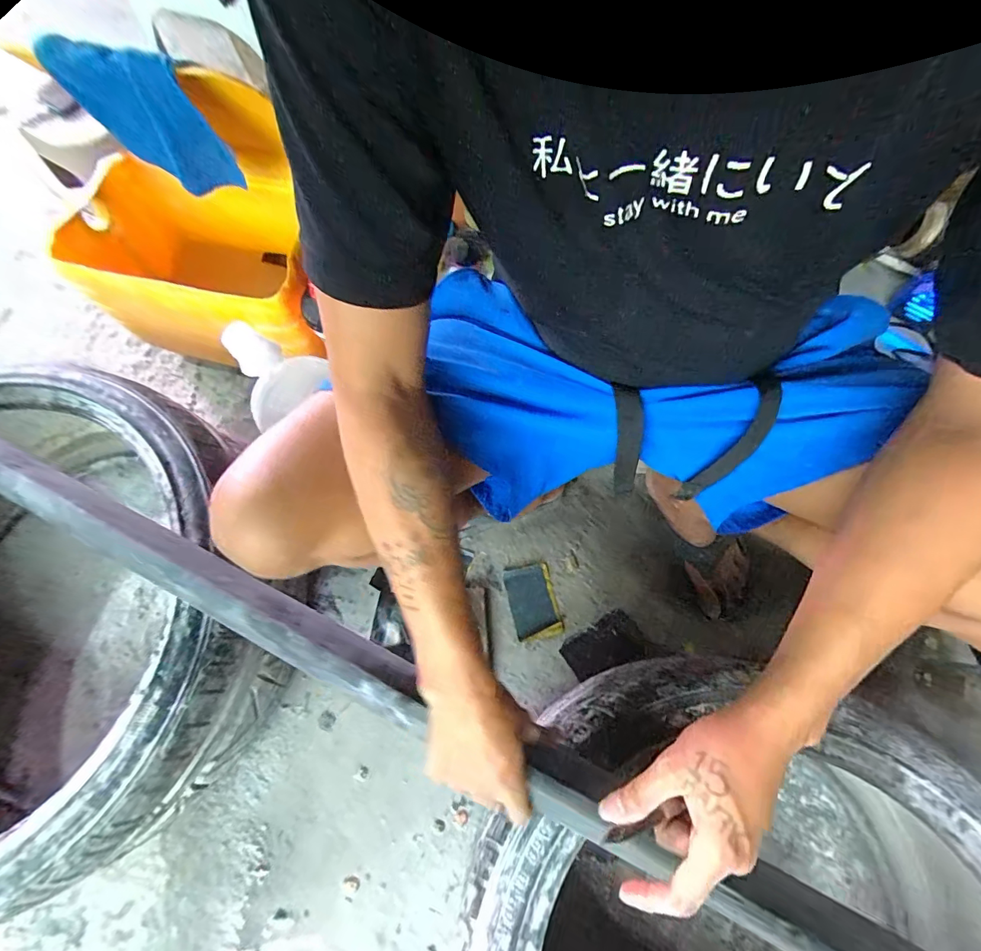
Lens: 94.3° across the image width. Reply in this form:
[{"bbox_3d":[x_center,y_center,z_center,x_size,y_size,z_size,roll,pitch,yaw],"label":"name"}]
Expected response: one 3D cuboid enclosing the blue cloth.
[{"bbox_3d":[-0.403,-0.420,0.547,0.159,0.136,0.051,18,72,8],"label":"blue cloth"}]

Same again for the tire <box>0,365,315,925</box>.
[{"bbox_3d":[-0.579,0.186,0.623,0.594,0.288,0.603,-1,70,2],"label":"tire"}]

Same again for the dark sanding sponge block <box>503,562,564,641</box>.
[{"bbox_3d":[0.068,0.202,0.733,0.072,0.008,0.113,-12,70,-2],"label":"dark sanding sponge block"}]

